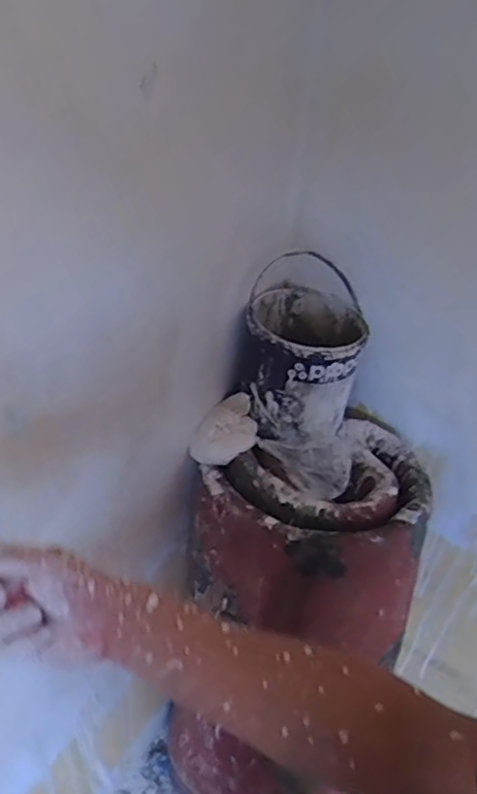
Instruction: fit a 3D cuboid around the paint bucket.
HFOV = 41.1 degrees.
[{"bbox_3d":[0.092,-0.060,0.997,0.183,0.225,0.218,11,42,6],"label":"paint bucket"}]

